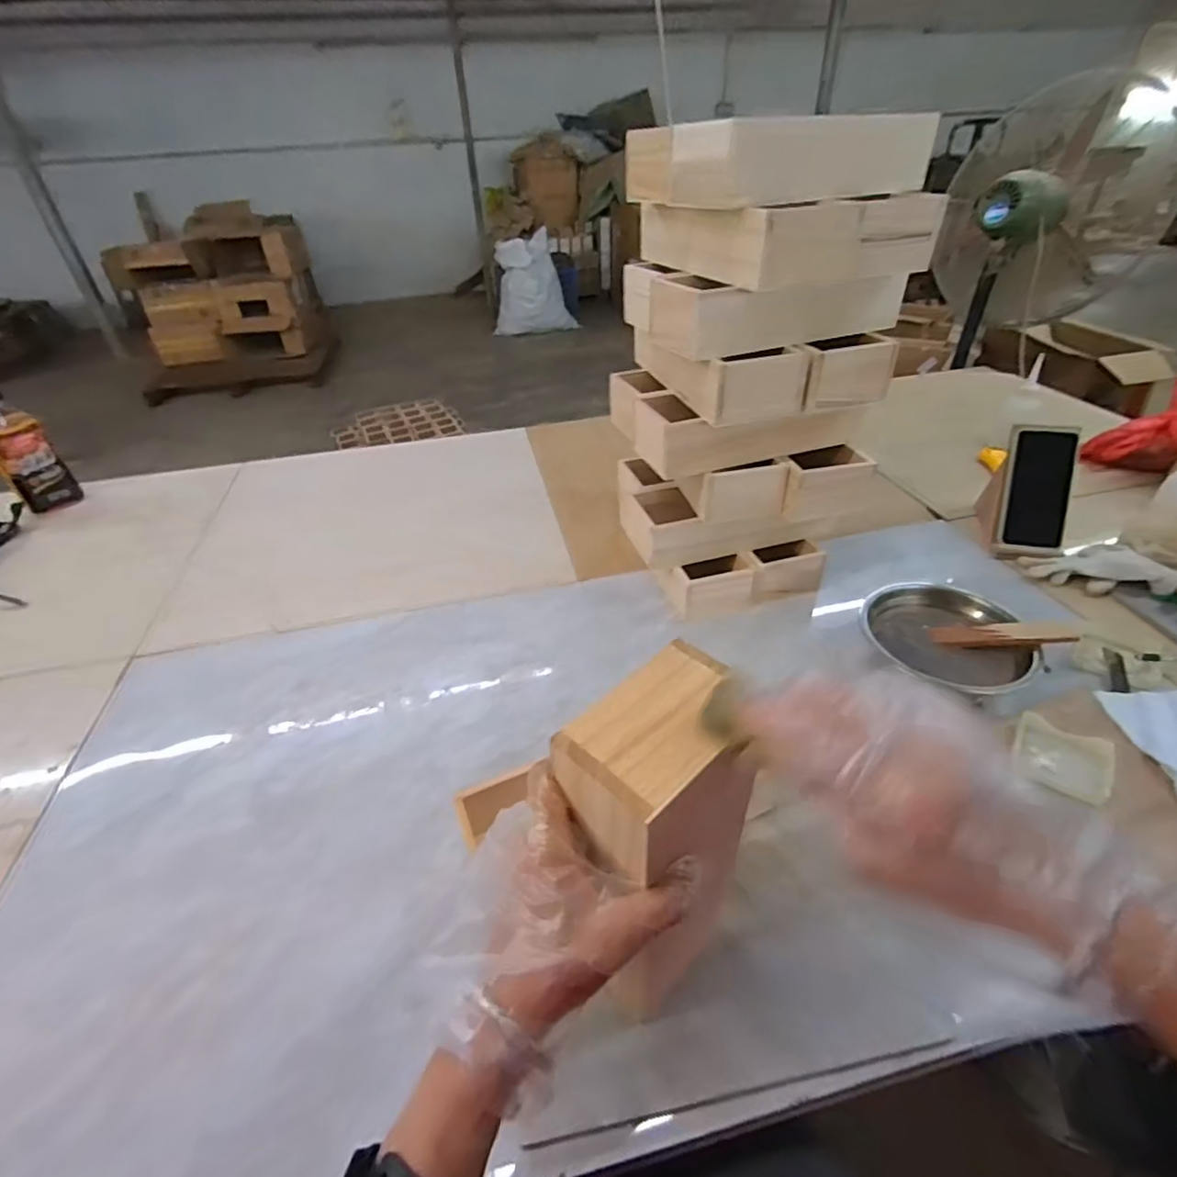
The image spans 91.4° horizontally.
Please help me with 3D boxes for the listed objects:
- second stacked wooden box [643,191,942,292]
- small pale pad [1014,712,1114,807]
[{"bbox_3d":[0.204,-0.391,0.639,0.211,0.072,0.258,-14,39,-13],"label":"second stacked wooden box"},{"bbox_3d":[0.456,0.161,0.553,0.077,0.026,0.062,28,48,34],"label":"small pale pad"}]

